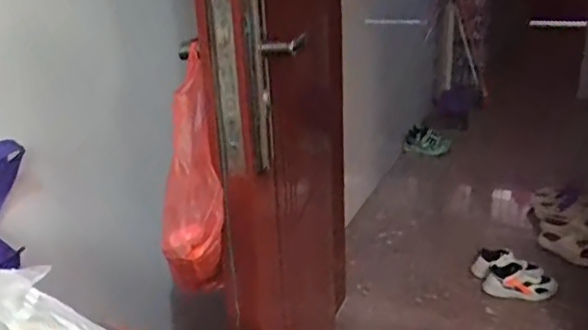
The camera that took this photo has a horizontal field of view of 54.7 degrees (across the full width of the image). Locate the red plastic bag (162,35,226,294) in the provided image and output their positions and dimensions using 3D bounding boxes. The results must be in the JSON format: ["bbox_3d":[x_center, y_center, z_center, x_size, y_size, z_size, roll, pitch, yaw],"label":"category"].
[{"bbox_3d":[-0.136,0.034,0.754,0.082,0.312,0.121,-6,21,-10],"label":"red plastic bag"}]

